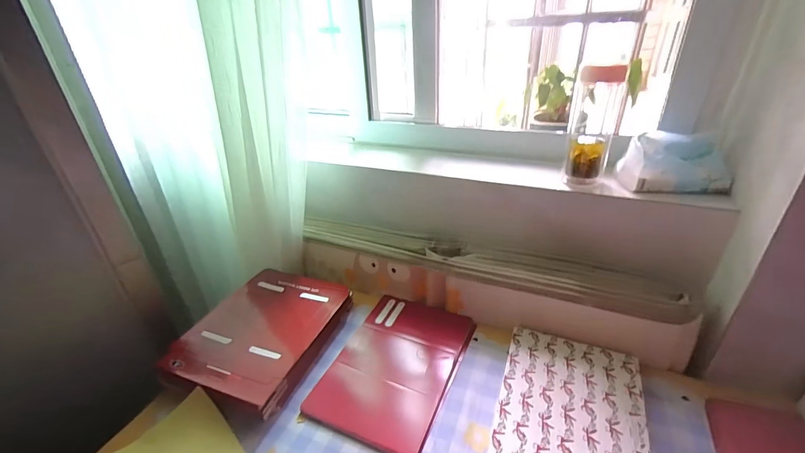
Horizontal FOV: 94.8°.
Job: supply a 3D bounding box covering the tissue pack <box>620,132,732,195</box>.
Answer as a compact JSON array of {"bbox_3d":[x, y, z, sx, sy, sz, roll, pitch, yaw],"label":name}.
[{"bbox_3d":[0.425,-0.100,0.578,0.141,0.075,0.080,2,29,7],"label":"tissue pack"}]

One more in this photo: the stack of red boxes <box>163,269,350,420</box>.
[{"bbox_3d":[-0.238,0.179,0.651,0.224,0.049,0.290,10,31,21],"label":"stack of red boxes"}]

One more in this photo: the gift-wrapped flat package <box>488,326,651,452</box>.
[{"bbox_3d":[0.220,0.251,0.490,0.177,0.018,0.263,10,31,21],"label":"gift-wrapped flat package"}]

